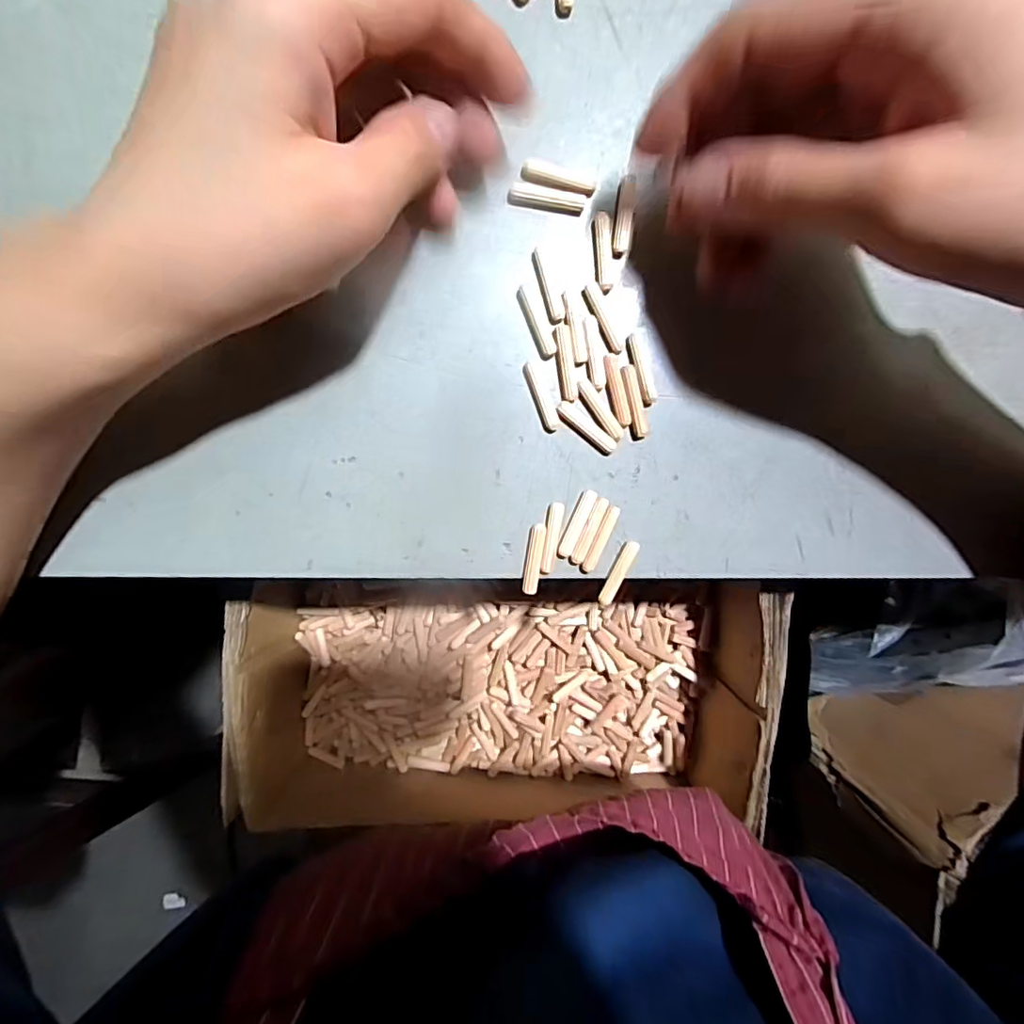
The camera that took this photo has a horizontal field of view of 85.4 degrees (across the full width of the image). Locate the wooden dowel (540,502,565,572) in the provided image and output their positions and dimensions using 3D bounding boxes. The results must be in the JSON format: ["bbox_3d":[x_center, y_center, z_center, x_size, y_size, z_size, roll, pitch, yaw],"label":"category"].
[{"bbox_3d":[0.017,0.011,0.231,0.006,0.004,0.030,10,97,-5],"label":"wooden dowel"}]

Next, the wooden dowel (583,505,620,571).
[{"bbox_3d":[0.038,0.012,0.233,0.006,0.004,0.029,24,96,-7],"label":"wooden dowel"}]

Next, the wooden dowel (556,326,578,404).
[{"bbox_3d":[0.022,-0.060,0.224,0.006,0.004,0.030,-8,98,-3],"label":"wooden dowel"}]

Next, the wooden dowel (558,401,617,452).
[{"bbox_3d":[0.031,-0.035,0.229,0.029,0.004,0.006,38,94,-8],"label":"wooden dowel"}]

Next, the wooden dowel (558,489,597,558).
[{"bbox_3d":[0.028,0.005,0.231,0.006,0.004,0.030,23,96,-7],"label":"wooden dowel"}]

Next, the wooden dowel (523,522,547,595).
[{"bbox_3d":[0.009,0.020,0.233,0.006,0.004,0.030,8,97,-5],"label":"wooden dowel"}]

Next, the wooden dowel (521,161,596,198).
[{"bbox_3d":[0.019,-0.131,0.218,0.029,0.004,0.007,11,97,-5],"label":"wooden dowel"}]

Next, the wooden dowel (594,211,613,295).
[{"bbox_3d":[0.037,-0.104,0.221,0.007,0.004,0.030,-6,98,-3],"label":"wooden dowel"}]

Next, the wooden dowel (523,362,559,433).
[{"bbox_3d":[0.012,-0.047,0.227,0.007,0.004,0.029,-22,99,-1],"label":"wooden dowel"}]

